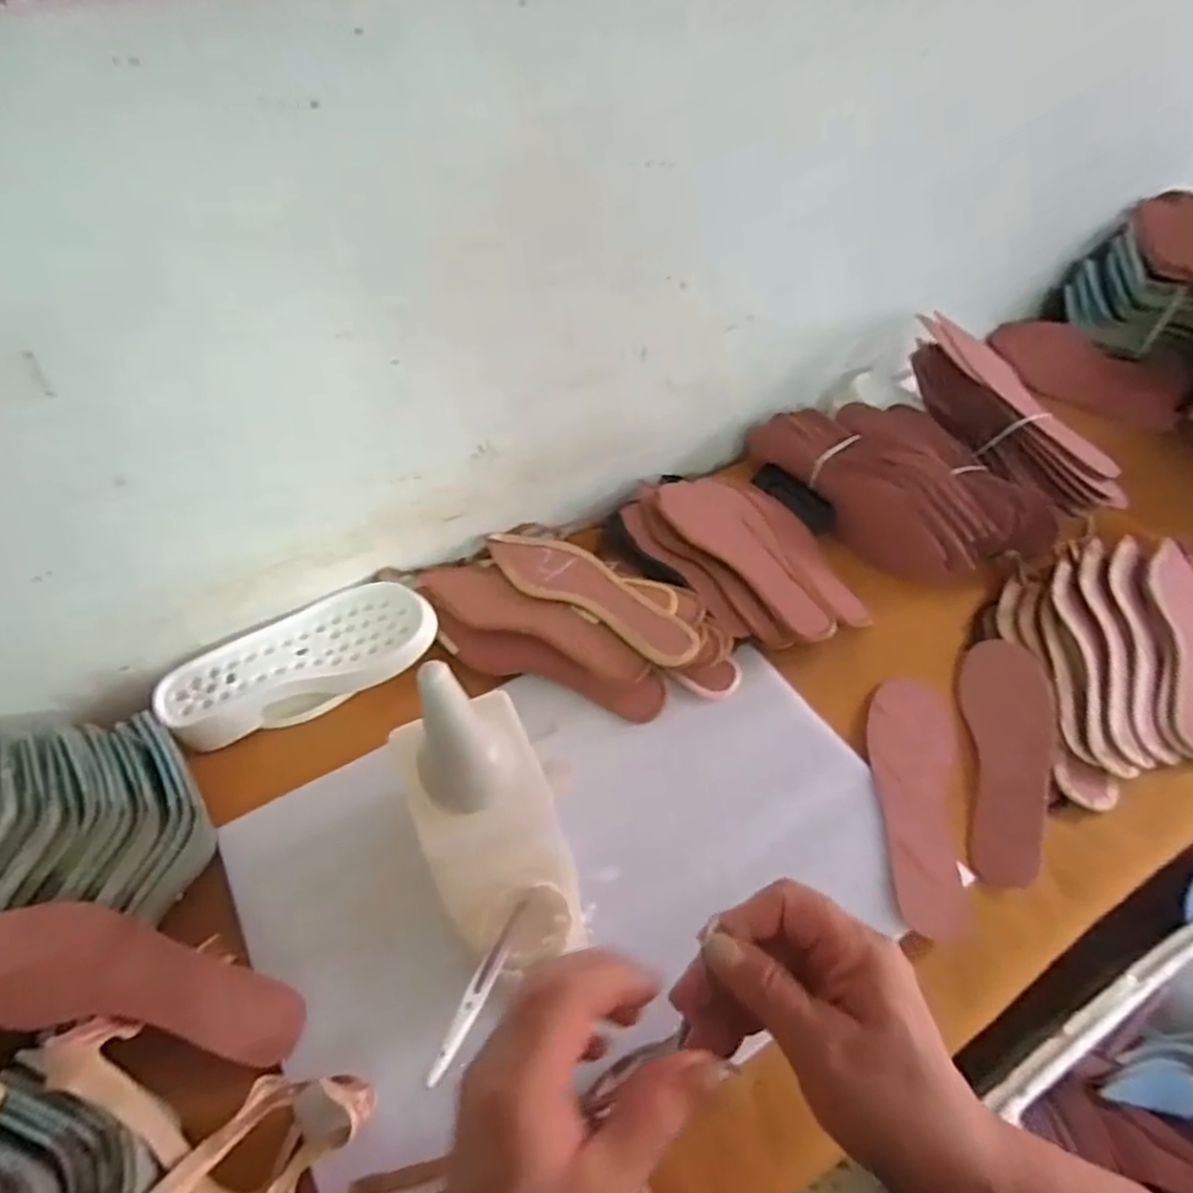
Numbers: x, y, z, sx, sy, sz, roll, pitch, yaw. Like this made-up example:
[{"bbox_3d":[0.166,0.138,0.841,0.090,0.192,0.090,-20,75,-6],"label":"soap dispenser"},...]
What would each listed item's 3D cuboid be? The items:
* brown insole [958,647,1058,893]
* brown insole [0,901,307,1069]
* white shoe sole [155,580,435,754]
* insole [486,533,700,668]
[{"bbox_3d":[0.375,0.141,0.662,0.075,0.010,0.245,-1,47,23],"label":"brown insole"},{"bbox_3d":[-0.336,0.269,0.516,0.256,0.016,0.074,19,49,-7],"label":"brown insole"},{"bbox_3d":[-0.285,0.064,0.719,0.254,0.050,0.101,-20,51,-16],"label":"white shoe sole"},{"bbox_3d":[-0.008,-0.008,0.748,0.257,0.012,0.071,27,63,23],"label":"insole"}]

